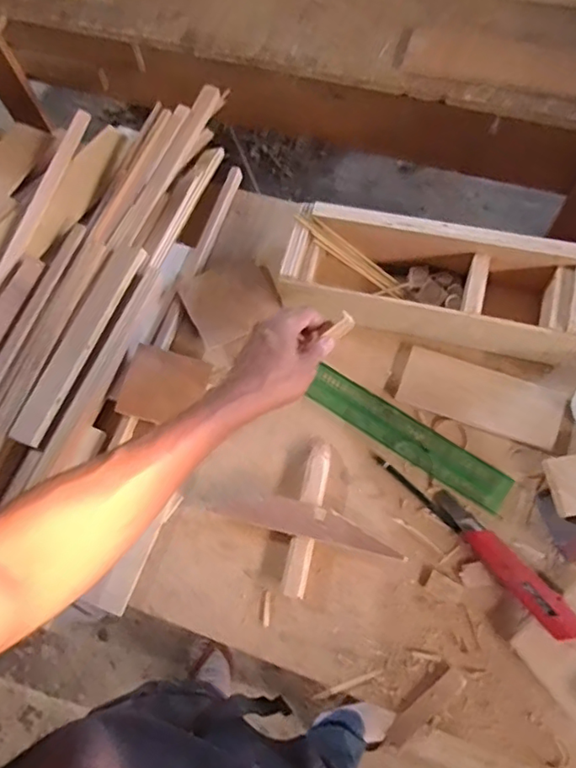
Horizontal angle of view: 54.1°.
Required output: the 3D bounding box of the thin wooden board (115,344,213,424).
[{"bbox_3d":[-0.137,0.003,0.623,0.085,0.005,0.080,15,70,6],"label":"thin wooden board"}]

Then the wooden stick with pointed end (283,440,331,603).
[{"bbox_3d":[0.020,0.135,0.575,0.024,0.017,0.157,12,70,5],"label":"wooden stick with pointed end"}]

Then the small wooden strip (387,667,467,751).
[{"bbox_3d":[0.129,0.303,0.528,0.088,0.014,0.020,-39,71,-9],"label":"small wooden strip"}]

